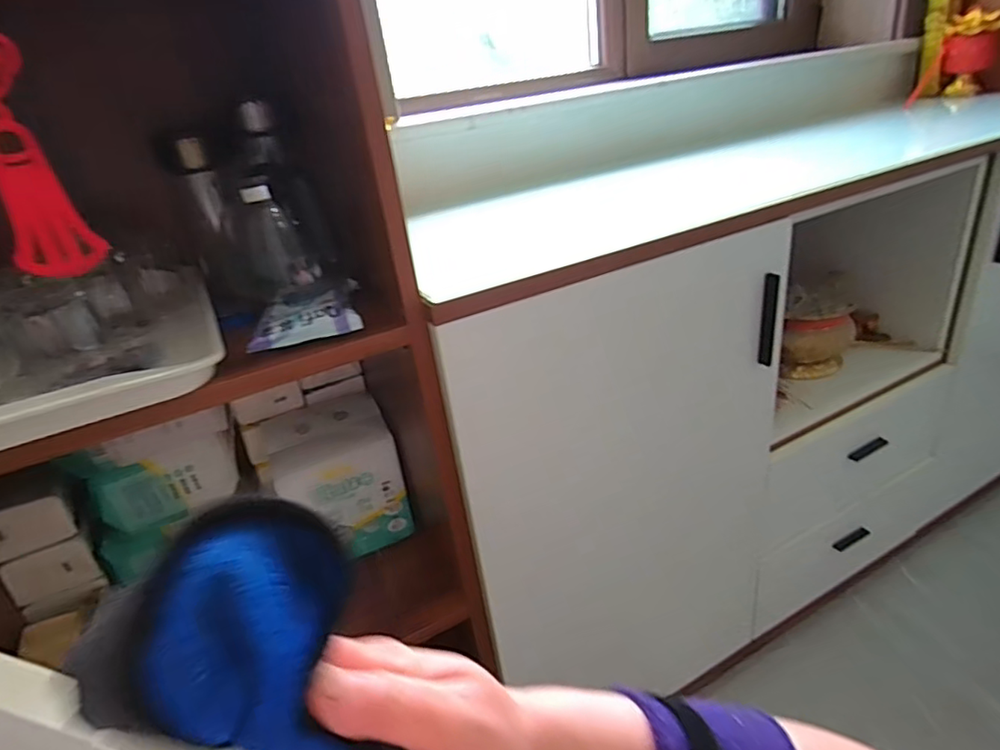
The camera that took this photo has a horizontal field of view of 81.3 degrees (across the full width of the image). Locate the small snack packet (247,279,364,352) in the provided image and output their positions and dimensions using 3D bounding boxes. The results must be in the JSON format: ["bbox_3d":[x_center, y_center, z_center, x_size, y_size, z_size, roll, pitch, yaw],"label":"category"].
[{"bbox_3d":[-0.181,-0.065,0.555,0.092,0.023,0.123,-12,27,-8],"label":"small snack packet"}]

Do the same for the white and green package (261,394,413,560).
[{"bbox_3d":[-0.214,0.139,0.782,0.148,0.171,0.121,-18,29,-19],"label":"white and green package"}]

